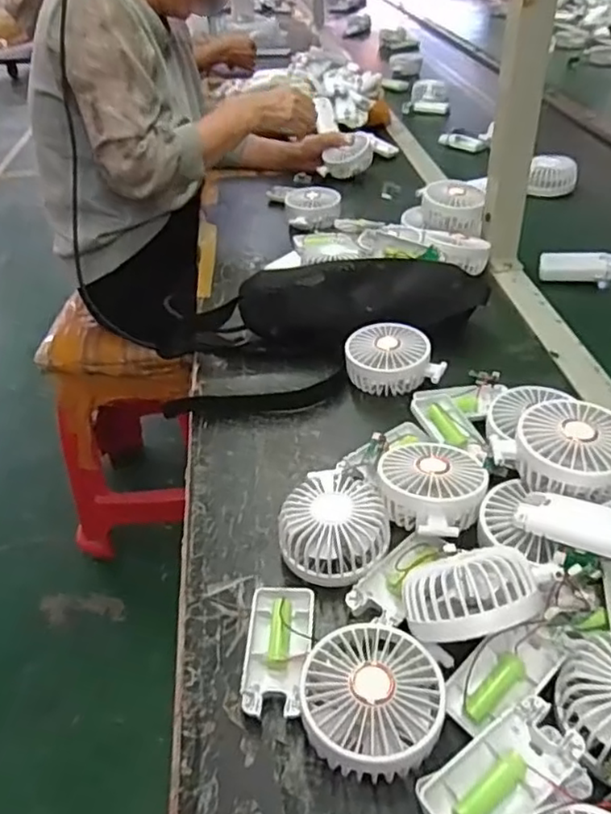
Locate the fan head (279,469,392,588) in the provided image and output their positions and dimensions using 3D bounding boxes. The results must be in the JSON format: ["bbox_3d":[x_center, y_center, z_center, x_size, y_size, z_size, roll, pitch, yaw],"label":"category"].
[{"bbox_3d":[0.022,0.099,0.505,0.083,0.052,0.086,-3,39,3],"label":"fan head"}]

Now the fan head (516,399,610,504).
[{"bbox_3d":[0.205,0.031,0.486,0.081,0.030,0.081,14,43,22],"label":"fan head"}]

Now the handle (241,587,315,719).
[{"bbox_3d":[-0.018,0.169,0.444,0.045,0.022,0.094,-1,39,5],"label":"handle"}]

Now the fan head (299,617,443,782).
[{"bbox_3d":[0.040,0.179,0.393,0.082,0.032,0.082,-3,39,3],"label":"fan head"}]

